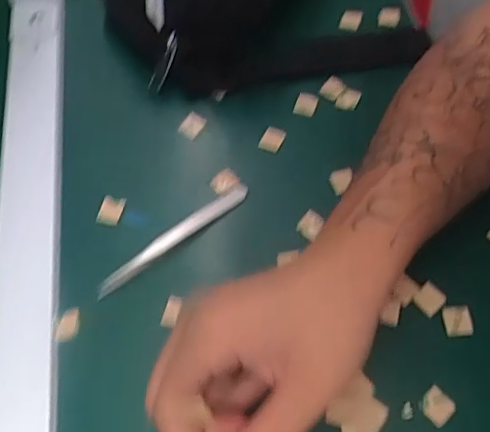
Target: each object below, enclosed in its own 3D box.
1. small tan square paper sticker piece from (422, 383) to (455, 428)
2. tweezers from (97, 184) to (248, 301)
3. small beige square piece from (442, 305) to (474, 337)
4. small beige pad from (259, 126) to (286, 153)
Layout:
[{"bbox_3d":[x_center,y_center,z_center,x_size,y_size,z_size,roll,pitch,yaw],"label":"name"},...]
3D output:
[{"bbox_3d":[0.108,0.108,0.330,0.017,0.004,0.018,39,68,22],"label":"small tan square paper sticker piece"},{"bbox_3d":[-0.045,0.014,0.384,0.121,0.012,0.009,-38,65,-19],"label":"tweezers"},{"bbox_3d":[0.130,0.063,0.356,0.017,0.004,0.019,-4,59,-1],"label":"small beige square piece"},{"bbox_3d":[0.021,-0.057,0.431,0.015,0.007,0.016,22,62,14],"label":"small beige pad"}]

